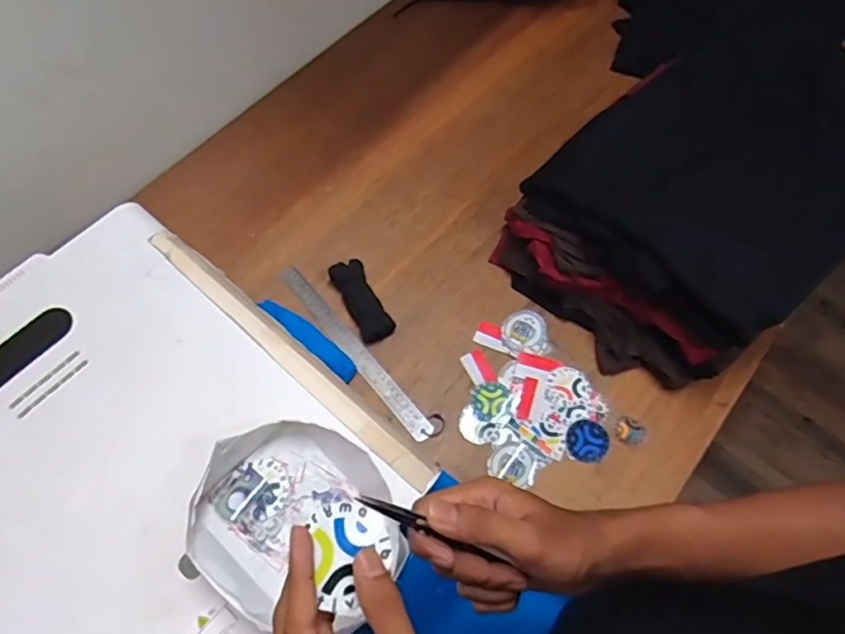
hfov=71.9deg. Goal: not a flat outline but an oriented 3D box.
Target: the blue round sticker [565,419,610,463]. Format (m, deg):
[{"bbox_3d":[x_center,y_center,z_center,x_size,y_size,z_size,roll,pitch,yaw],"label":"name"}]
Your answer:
[{"bbox_3d":[0.214,0.161,0.757,0.053,0.004,0.055,0,64,0],"label":"blue round sticker"}]

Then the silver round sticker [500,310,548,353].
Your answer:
[{"bbox_3d":[0.142,0.018,0.819,0.065,0.005,0.059,-15,64,-5],"label":"silver round sticker"}]

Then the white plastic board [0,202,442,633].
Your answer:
[{"bbox_3d":[-0.300,0.133,0.580,0.498,0.017,0.394,39,70,17],"label":"white plastic board"}]

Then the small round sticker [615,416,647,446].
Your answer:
[{"bbox_3d":[0.271,0.149,0.758,0.039,0.004,0.035,32,68,14],"label":"small round sticker"}]

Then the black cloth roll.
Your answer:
[{"bbox_3d":[-0.086,-0.025,0.829,0.048,0.026,0.123,-26,67,-12],"label":"black cloth roll"}]

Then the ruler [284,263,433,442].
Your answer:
[{"bbox_3d":[-0.098,0.043,0.811,0.028,0.005,0.321,-37,70,-17],"label":"ruler"}]

